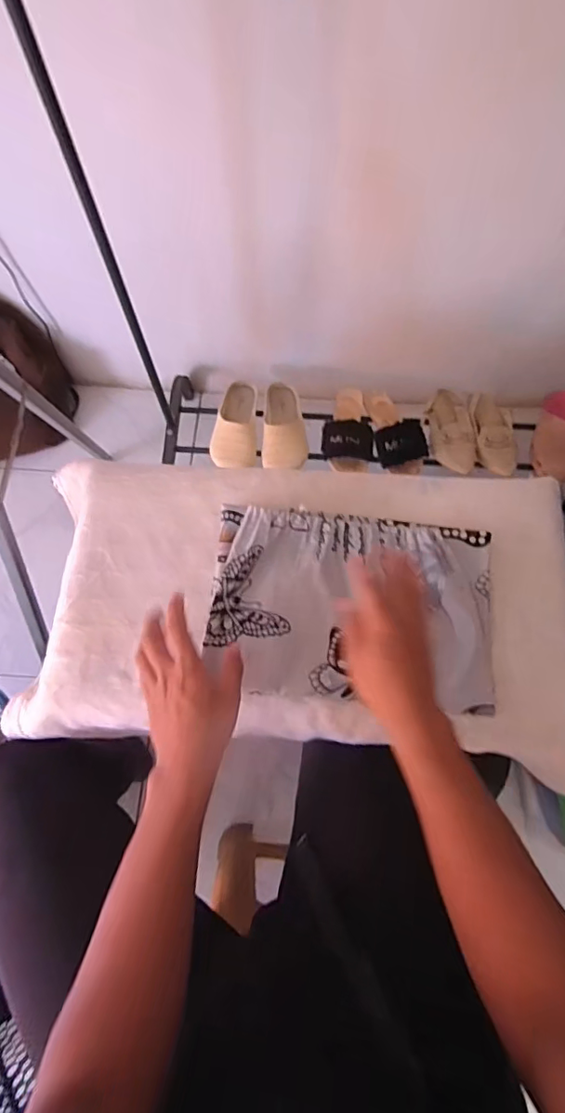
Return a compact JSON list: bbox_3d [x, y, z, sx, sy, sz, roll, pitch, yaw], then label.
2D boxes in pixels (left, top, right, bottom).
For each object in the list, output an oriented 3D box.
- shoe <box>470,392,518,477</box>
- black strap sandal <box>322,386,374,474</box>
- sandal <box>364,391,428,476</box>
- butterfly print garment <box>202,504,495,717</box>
[{"bbox_3d":[0.469,-0.273,1.147,0.093,0.058,0.228,3,70,1],"label":"shoe"},{"bbox_3d":[0.149,-0.297,1.161,0.110,0.063,0.222,7,70,3],"label":"black strap sandal"},{"bbox_3d":[0.247,-0.286,1.153,0.115,0.063,0.226,-12,58,-4],"label":"sandal"},{"bbox_3d":[0.080,0.051,0.599,0.322,0.032,0.218,5,70,2],"label":"butterfly print garment"}]

